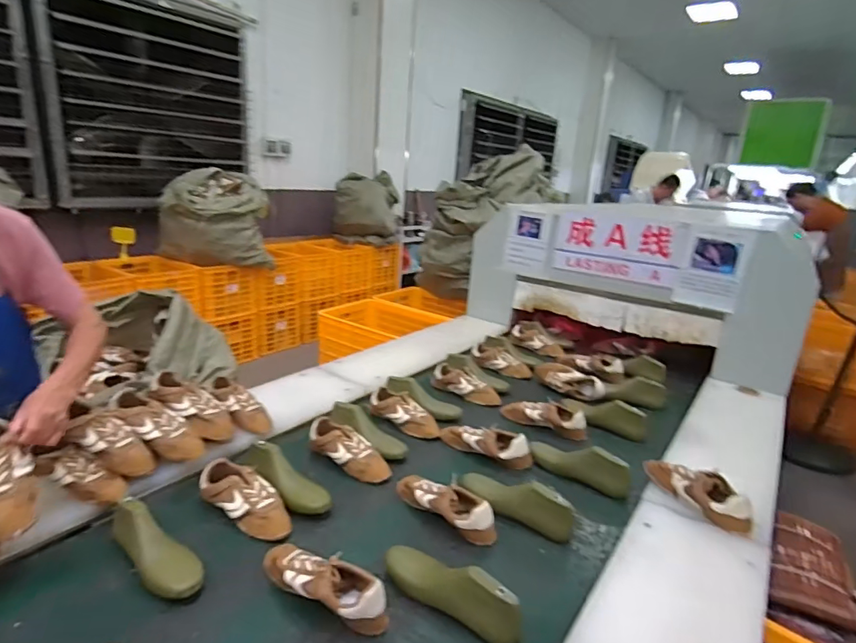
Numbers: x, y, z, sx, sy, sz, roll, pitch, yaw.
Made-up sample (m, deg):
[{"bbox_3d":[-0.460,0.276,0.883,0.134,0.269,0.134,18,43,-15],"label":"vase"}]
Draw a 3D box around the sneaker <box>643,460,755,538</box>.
[{"bbox_3d":[0.603,0.373,1.120,0.077,0.078,0.250,-10,22,-34],"label":"sneaker"}]

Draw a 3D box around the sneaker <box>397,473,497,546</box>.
[{"bbox_3d":[0.038,0.389,1.078,0.252,0.077,0.095,19,24,40],"label":"sneaker"}]

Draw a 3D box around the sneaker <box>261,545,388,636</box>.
[{"bbox_3d":[-0.187,0.441,0.852,0.255,0.075,0.081,14,21,29],"label":"sneaker"}]

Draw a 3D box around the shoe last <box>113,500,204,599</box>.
[{"bbox_3d":[-0.499,0.398,0.901,0.247,0.086,0.078,17,23,37],"label":"shoe last"}]

